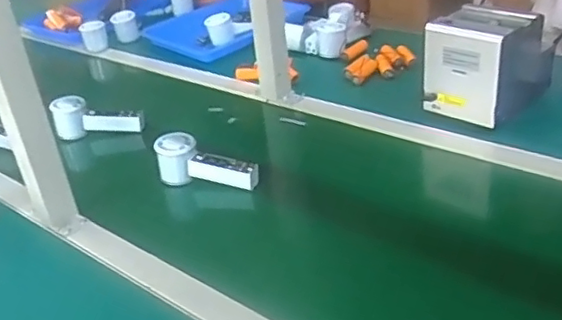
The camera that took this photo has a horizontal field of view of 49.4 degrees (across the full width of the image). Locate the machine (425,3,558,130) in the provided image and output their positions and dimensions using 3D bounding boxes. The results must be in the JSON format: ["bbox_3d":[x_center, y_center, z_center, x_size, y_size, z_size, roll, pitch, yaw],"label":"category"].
[{"bbox_3d":[0.325,-0.162,0.955,0.131,0.137,0.186,20,39,39],"label":"machine"}]

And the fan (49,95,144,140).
[{"bbox_3d":[-0.311,-0.067,1.045,0.146,0.064,0.046,6,30,-4],"label":"fan"}]

